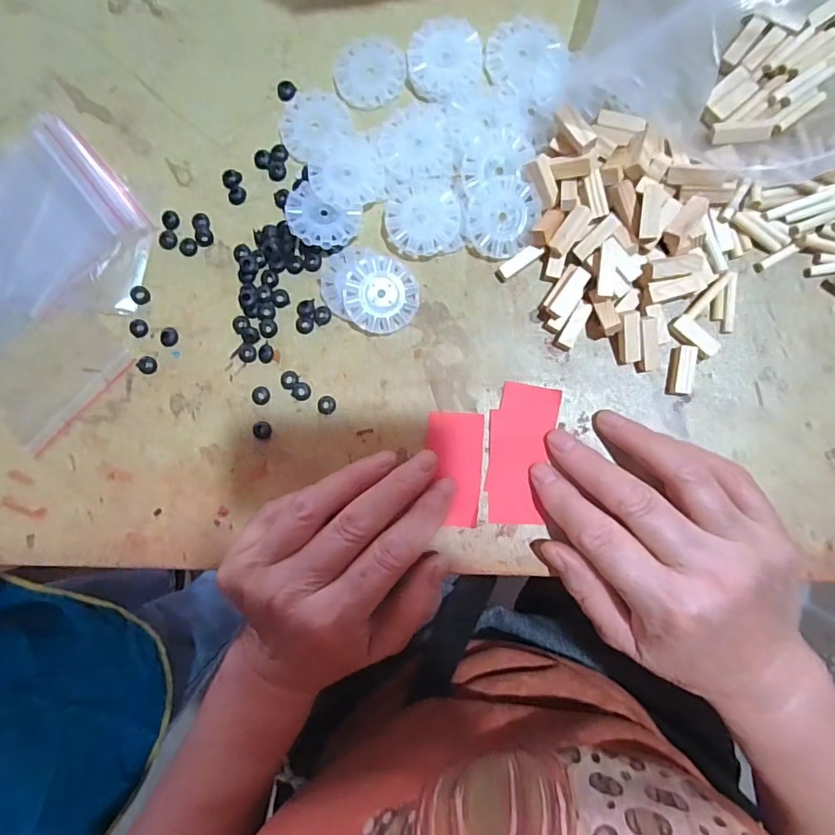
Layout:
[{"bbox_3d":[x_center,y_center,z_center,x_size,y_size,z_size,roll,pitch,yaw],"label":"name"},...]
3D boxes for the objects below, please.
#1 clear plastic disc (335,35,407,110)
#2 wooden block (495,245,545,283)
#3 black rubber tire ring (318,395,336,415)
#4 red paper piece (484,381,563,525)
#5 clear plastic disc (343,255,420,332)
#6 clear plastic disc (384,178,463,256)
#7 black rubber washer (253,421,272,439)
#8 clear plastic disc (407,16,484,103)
[{"bbox_3d":[-0.027,-0.193,0.276,0.039,0.004,0.041,0,87,5],"label":"clear plastic disc"},{"bbox_3d":[0.054,-0.082,0.263,0.026,0.006,0.008,-34,85,2],"label":"wooden block"},{"bbox_3d":[-0.049,-0.007,0.269,0.010,0.004,0.010,0,87,5],"label":"black rubber tire ring"},{"bbox_3d":[0.053,0.019,0.262,0.033,0.004,0.073,11,86,5],"label":"red paper piece"},{"bbox_3d":[-0.019,-0.065,0.264,0.038,0.004,0.039,10,95,-12],"label":"clear plastic disc"},{"bbox_3d":[0.003,-0.106,0.262,0.040,0.004,0.040,0,87,5],"label":"clear plastic disc"},{"bbox_3d":[-0.084,0.007,0.271,0.010,0.004,0.010,0,87,5],"label":"black rubber washer"},{"bbox_3d":[0.015,-0.191,0.270,0.039,0.009,0.046,1,87,5],"label":"clear plastic disc"}]

